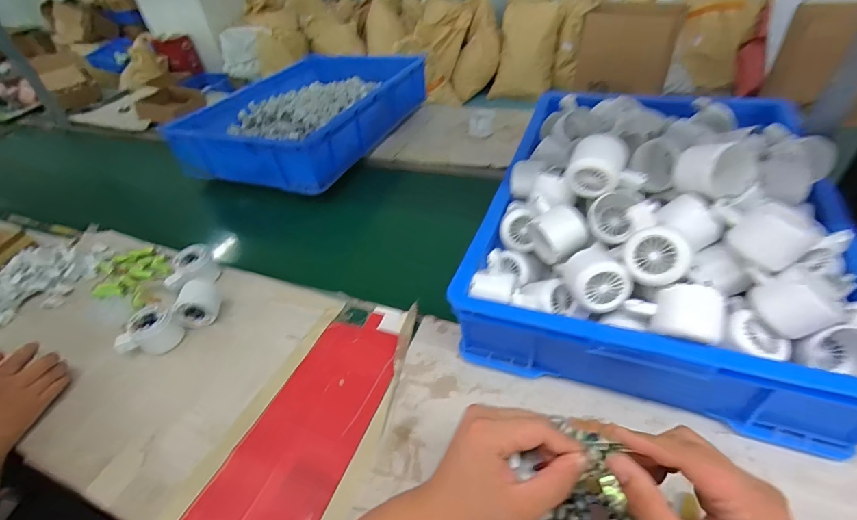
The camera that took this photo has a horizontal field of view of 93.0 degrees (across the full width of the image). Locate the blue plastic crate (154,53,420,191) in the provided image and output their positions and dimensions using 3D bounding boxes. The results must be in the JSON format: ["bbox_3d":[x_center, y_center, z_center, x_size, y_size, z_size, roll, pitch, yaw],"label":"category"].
[{"bbox_3d":[-0.295,-0.385,1.042,0.424,0.125,0.565,8,44,17],"label":"blue plastic crate"}]

